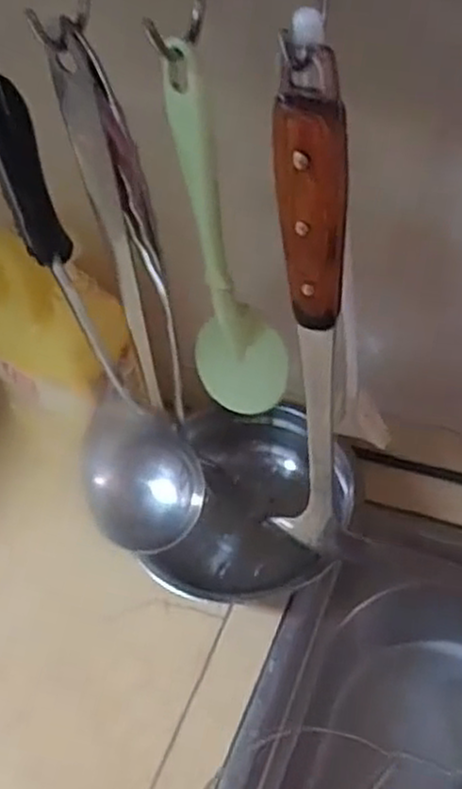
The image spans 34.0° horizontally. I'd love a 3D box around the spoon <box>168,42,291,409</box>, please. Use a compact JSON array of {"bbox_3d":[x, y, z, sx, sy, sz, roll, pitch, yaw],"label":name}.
[{"bbox_3d":[0.000,-0.056,0.340,0.042,0.166,0.029,-10,49,0],"label":"spoon"}]

